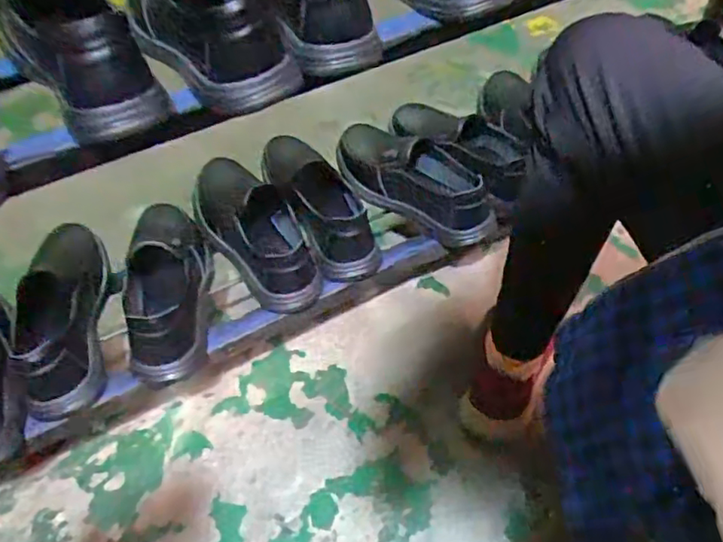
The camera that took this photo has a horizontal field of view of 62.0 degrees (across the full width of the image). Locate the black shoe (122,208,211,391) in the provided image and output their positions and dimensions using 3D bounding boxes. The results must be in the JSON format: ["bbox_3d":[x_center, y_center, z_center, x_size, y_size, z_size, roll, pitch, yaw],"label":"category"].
[{"bbox_3d":[-0.238,0.002,0.744,0.084,0.076,0.266,-8,47,-3],"label":"black shoe"}]

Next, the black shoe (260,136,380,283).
[{"bbox_3d":[-0.070,-0.110,0.857,0.107,0.100,0.297,-18,49,-11],"label":"black shoe"}]

